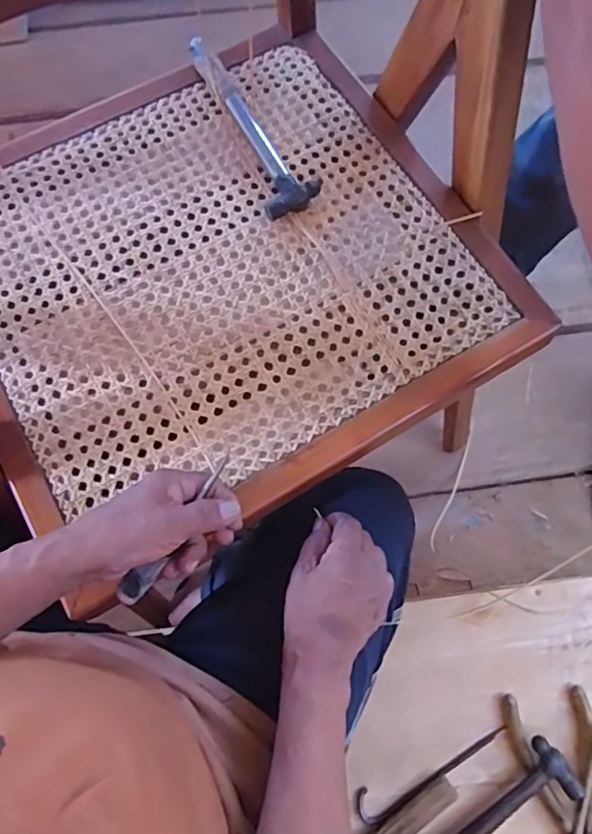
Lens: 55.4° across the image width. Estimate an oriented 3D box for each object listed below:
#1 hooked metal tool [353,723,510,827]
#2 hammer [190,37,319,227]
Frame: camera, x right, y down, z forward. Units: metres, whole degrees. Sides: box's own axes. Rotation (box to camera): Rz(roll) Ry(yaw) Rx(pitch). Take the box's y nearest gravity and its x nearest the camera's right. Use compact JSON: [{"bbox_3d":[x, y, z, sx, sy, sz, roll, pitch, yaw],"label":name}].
[{"bbox_3d":[0.128,0.329,0.518,0.155,0.013,0.027,-21,70,-7],"label":"hooked metal tool"},{"bbox_3d":[-0.043,-0.310,0.593,0.060,0.023,0.231,-23,74,-8],"label":"hammer"}]

